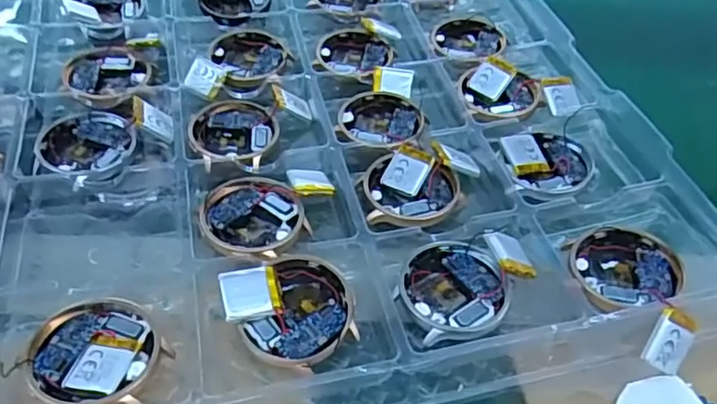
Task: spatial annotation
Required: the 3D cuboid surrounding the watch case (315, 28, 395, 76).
[{"bbox_3d":[-0.002,-0.085,0.359,0.043,0.013,0.046,11,50,3],"label":"watch case"}]

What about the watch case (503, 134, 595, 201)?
[{"bbox_3d":[0.093,-0.019,0.296,0.042,0.006,0.042,-3,51,-9],"label":"watch case"}]

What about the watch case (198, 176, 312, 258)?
[{"bbox_3d":[-0.046,0.007,0.268,0.043,0.011,0.048,-14,53,-17],"label":"watch case"}]

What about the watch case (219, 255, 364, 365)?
[{"bbox_3d":[-0.025,0.041,0.231,0.043,0.016,0.041,-21,56,-22],"label":"watch case"}]

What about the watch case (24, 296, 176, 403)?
[{"bbox_3d":[-0.093,0.053,0.217,0.045,0.006,0.042,17,43,10],"label":"watch case"}]

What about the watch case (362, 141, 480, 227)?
[{"bbox_3d":[0.027,-0.009,0.284,0.046,0.009,0.049,19,51,10],"label":"watch case"}]

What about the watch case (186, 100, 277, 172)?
[{"bbox_3d":[-0.062,-0.033,0.309,0.042,0.011,0.046,-4,51,-10],"label":"watch case"}]

